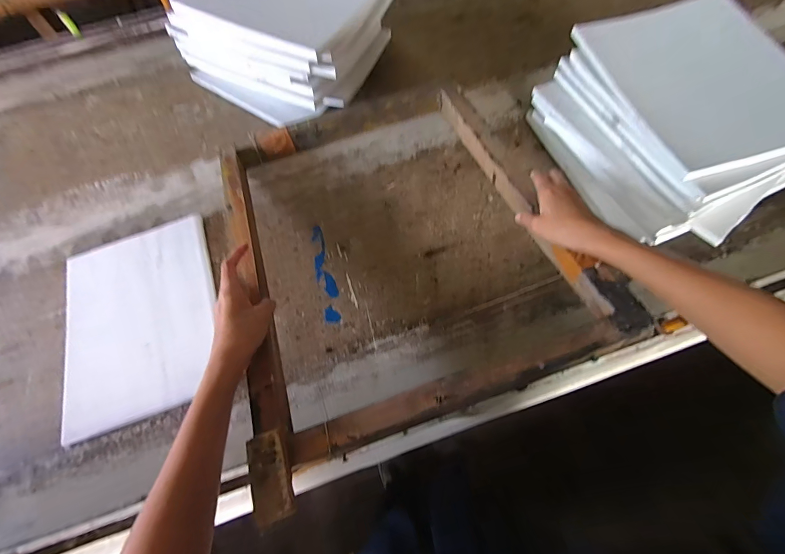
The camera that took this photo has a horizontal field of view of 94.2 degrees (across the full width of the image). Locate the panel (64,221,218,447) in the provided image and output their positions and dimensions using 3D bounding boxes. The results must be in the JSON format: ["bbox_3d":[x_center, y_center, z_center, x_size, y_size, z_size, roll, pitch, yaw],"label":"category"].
[{"bbox_3d":[-0.349,0.057,0.509,0.202,0.013,0.271,-19,68,-5],"label":"panel"}]

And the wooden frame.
[{"bbox_3d":[-0.002,-0.057,0.472,0.401,0.044,0.524,-18,56,-6],"label":"wooden frame"}]

